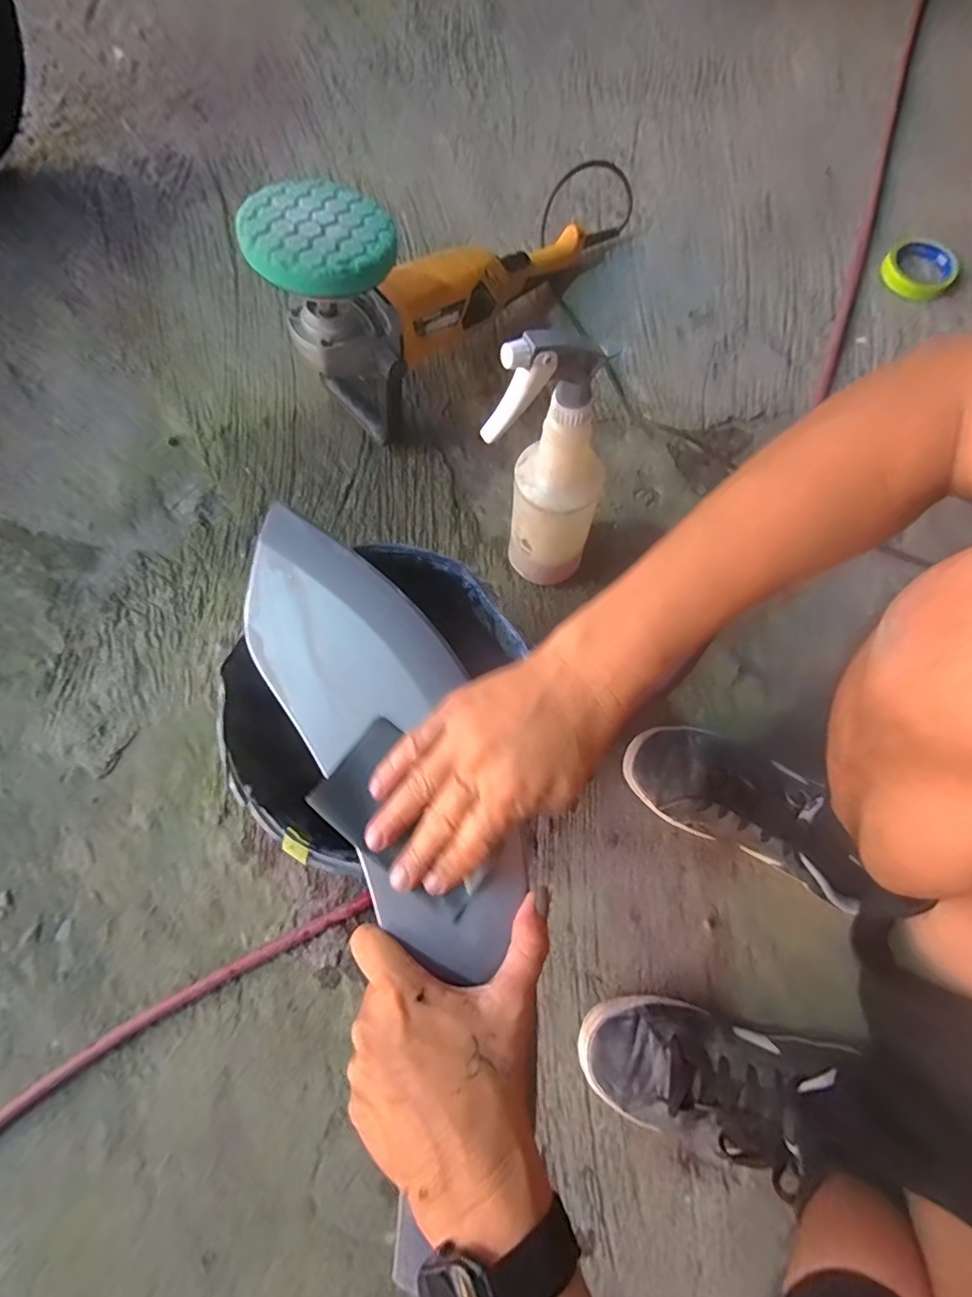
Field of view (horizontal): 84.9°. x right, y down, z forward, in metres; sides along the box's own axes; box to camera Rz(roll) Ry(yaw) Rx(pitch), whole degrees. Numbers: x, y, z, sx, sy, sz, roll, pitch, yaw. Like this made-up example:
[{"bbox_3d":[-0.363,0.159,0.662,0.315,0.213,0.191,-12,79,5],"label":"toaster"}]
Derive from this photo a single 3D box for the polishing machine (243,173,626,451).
[{"bbox_3d":[-0.043,-0.456,0.610,0.135,0.243,0.445,41,78,9],"label":"polishing machine"}]

